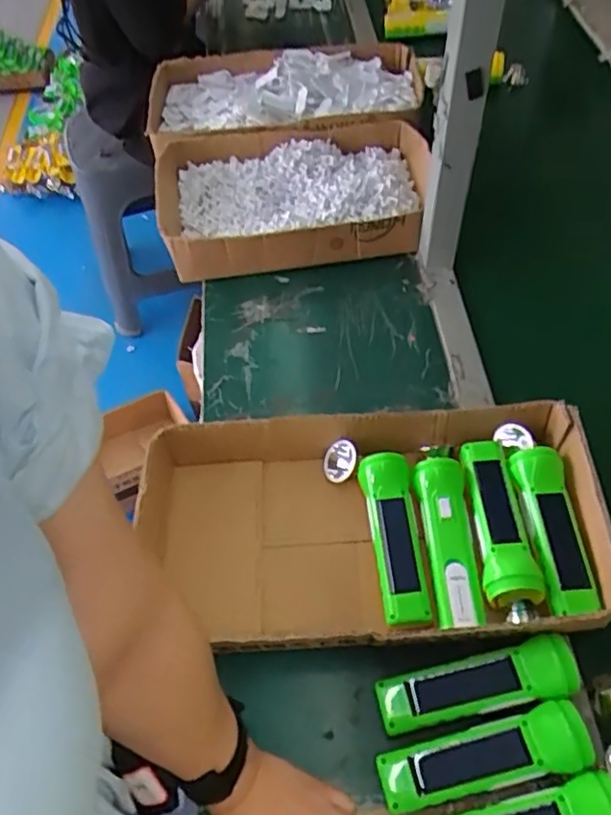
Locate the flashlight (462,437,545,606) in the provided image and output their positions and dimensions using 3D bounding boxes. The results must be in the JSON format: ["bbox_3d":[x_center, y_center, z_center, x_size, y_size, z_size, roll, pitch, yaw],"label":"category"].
[{"bbox_3d":[0.181,0.102,0.597,0.045,0.040,0.162,-2,54,3],"label":"flashlight"}]

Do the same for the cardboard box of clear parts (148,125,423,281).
[{"bbox_3d":[-0.014,-0.303,0.912,0.376,0.079,0.255,-9,54,-2],"label":"cardboard box of clear parts"}]

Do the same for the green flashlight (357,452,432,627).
[{"bbox_3d":[0.085,0.129,0.613,0.045,0.054,0.161,-6,54,0],"label":"green flashlight"}]

